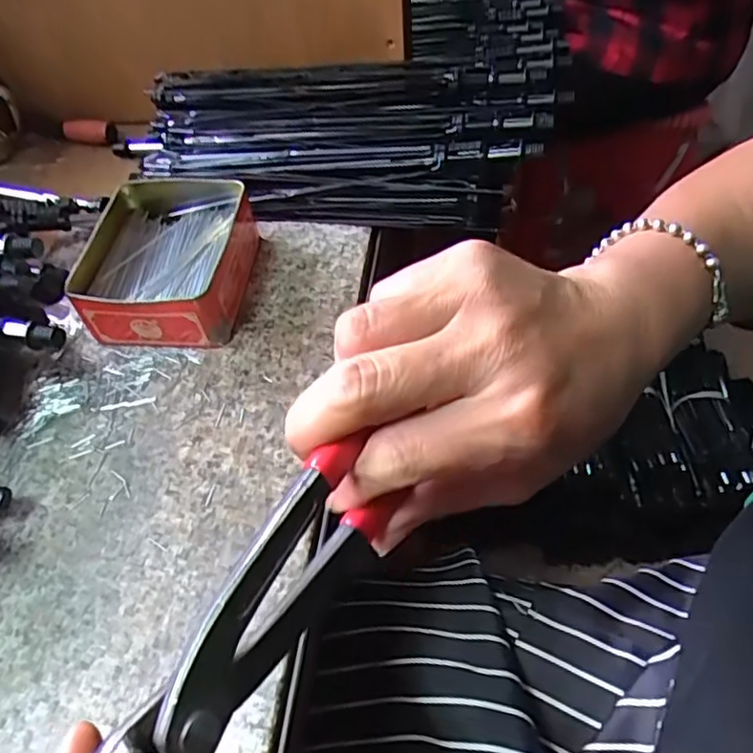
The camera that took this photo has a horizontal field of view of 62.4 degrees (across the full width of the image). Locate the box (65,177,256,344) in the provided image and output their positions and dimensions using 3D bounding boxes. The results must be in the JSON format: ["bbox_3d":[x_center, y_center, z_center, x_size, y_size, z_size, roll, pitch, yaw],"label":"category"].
[{"bbox_3d":[-0.144,-0.079,0.429,0.105,0.046,0.122,0,54,5],"label":"box"}]

